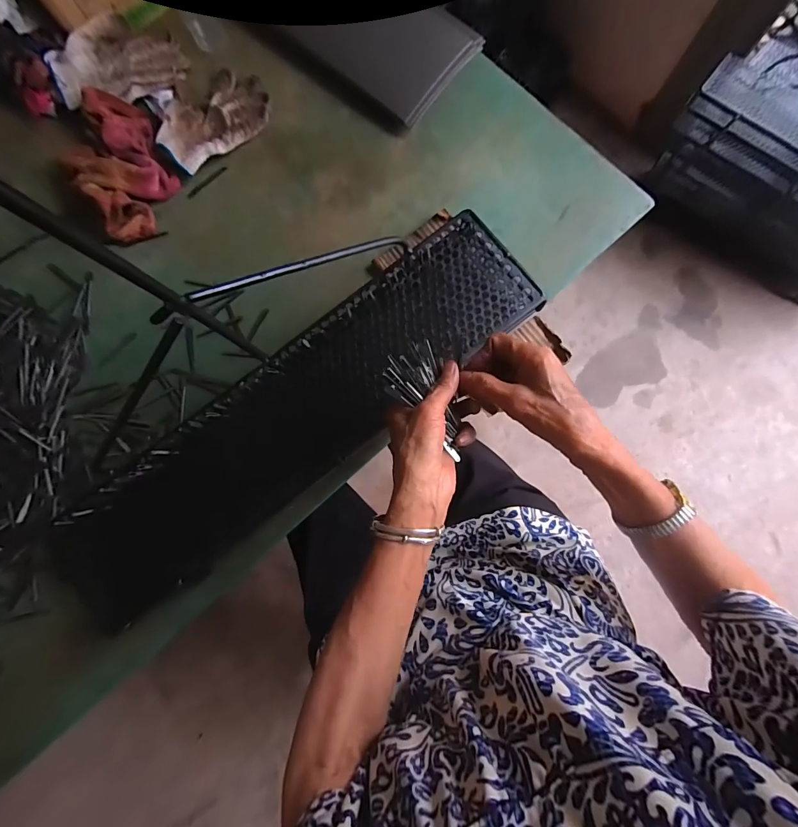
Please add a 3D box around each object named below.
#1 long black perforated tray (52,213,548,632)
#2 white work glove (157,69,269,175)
[{"bbox_3d":[-0.122,0.011,0.433,0.619,0.030,0.143,-38,89,0],"label":"long black perforated tray"},{"bbox_3d":[-0.265,-0.423,0.531,0.162,0.024,0.107,-41,83,-4],"label":"white work glove"}]

